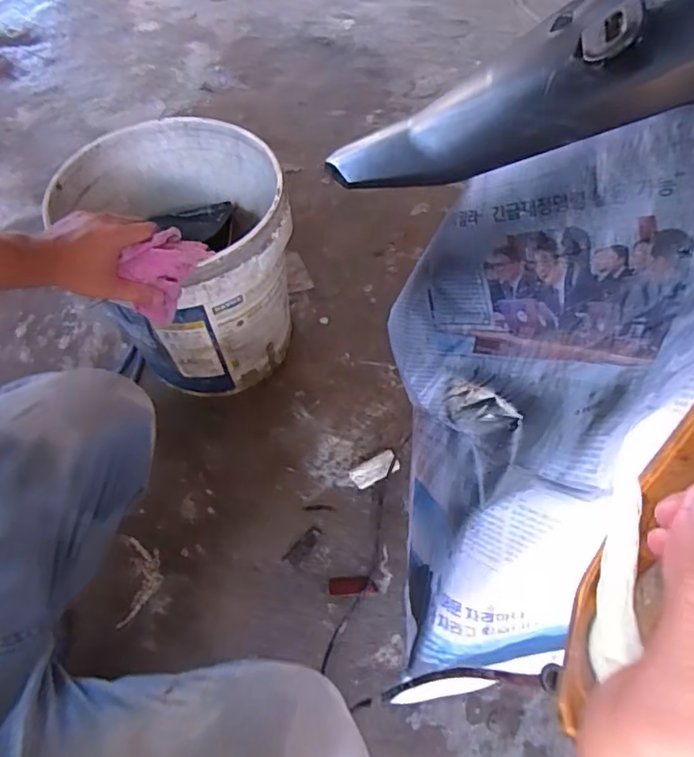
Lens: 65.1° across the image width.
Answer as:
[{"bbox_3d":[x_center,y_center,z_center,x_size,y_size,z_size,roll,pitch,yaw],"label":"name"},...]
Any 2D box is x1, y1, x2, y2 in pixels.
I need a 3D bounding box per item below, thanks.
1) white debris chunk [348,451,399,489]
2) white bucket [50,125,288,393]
[{"bbox_3d":[0.043,0.142,0.843,0.078,0.010,0.035,-27,62,-15],"label":"white debris chunk"},{"bbox_3d":[-0.238,-0.168,0.834,0.287,0.315,0.311,0,58,1],"label":"white bucket"}]

